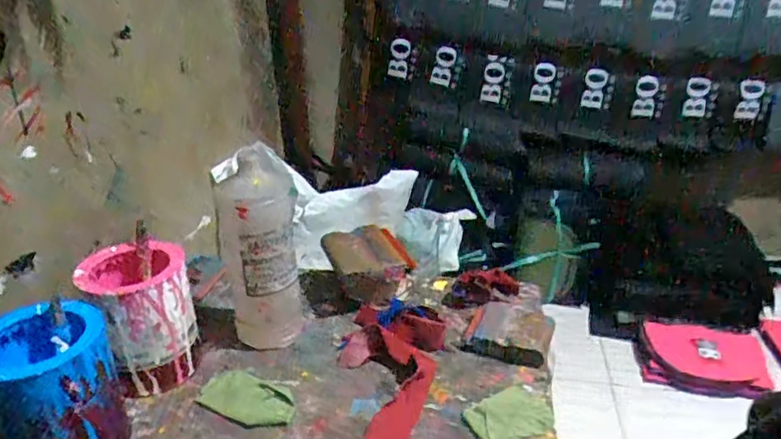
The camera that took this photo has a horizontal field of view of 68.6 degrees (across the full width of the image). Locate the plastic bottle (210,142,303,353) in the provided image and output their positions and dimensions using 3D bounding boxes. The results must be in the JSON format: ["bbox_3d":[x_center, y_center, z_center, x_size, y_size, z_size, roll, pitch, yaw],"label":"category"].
[{"bbox_3d":[-0.153,0.033,0.686,0.083,0.242,0.082,-4,26,-5],"label":"plastic bottle"}]

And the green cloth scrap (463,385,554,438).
[{"bbox_3d":[0.123,0.202,0.597,0.086,0.005,0.066,-12,28,-20],"label":"green cloth scrap"}]

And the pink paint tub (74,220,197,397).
[{"bbox_3d":[-0.276,0.109,0.644,0.093,0.143,0.100,-1,26,1],"label":"pink paint tub"}]

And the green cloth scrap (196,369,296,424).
[{"bbox_3d":[-0.151,0.193,0.624,0.108,0.008,0.061,12,29,26],"label":"green cloth scrap"}]

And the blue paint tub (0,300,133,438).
[{"bbox_3d":[-0.315,0.164,0.538,0.114,0.141,0.108,-12,28,-20],"label":"blue paint tub"}]

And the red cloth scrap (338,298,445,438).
[{"bbox_3d":[-0.010,0.168,0.641,0.114,0.033,0.226,4,26,12],"label":"red cloth scrap"}]

